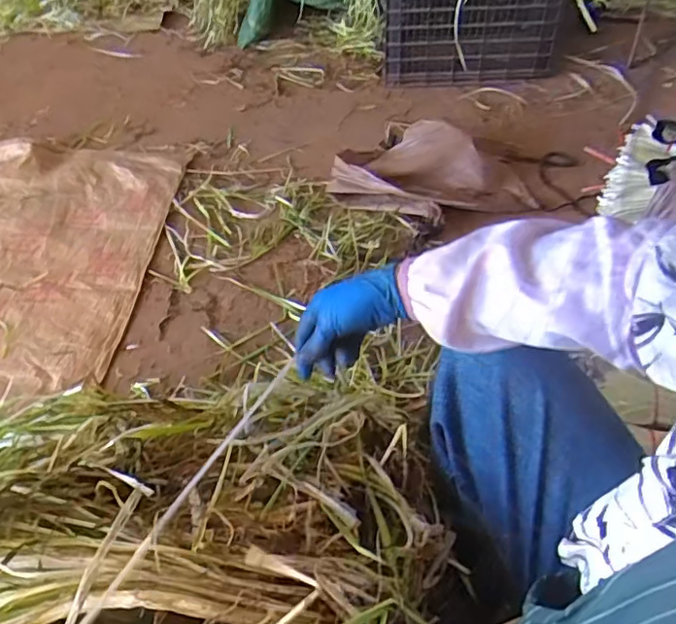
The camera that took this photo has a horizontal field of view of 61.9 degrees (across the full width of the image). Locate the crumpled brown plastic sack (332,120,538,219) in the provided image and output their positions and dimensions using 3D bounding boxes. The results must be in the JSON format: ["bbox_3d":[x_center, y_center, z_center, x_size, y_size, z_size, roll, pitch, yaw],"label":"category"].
[{"bbox_3d":[0.224,-0.331,1.328,0.468,0.081,0.307,8,50,12],"label":"crumpled brown plastic sack"}]

